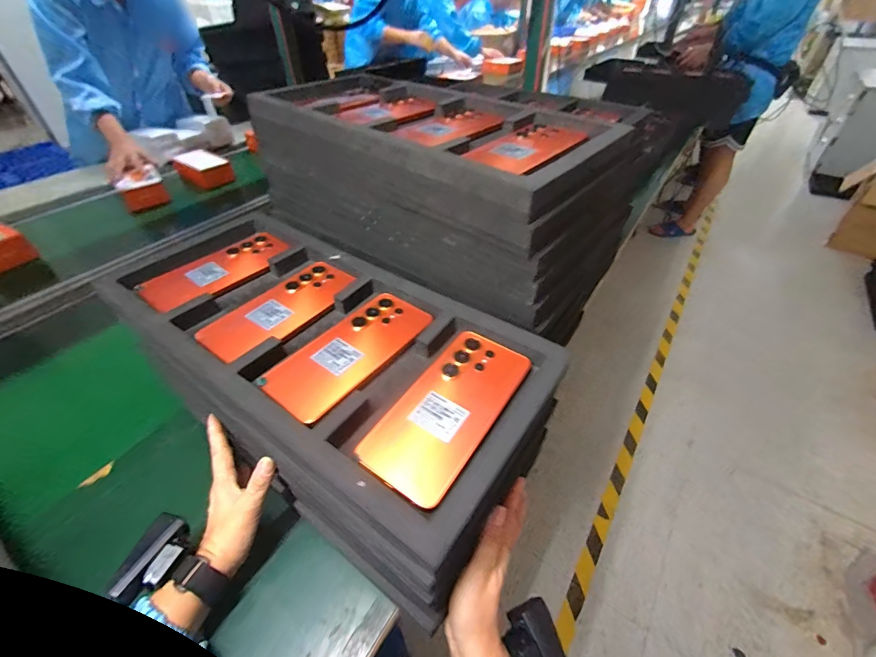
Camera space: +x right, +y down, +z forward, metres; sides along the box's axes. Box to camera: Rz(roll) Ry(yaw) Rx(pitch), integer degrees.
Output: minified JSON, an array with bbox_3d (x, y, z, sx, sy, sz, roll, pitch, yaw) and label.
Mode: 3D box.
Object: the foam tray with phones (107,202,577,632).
[{"bbox_3d":[-0.114,0.006,0.422,0.488,0.065,0.276,29,51,28],"label":"foam tray with phones"}]

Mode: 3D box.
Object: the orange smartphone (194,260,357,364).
[{"bbox_3d":[-0.172,-0.024,0.424,0.074,0.008,0.165,27,50,26],"label":"orange smartphone"}]

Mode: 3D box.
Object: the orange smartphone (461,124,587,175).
[{"bbox_3d":[0.101,-0.205,0.432,0.080,0.008,0.135,31,52,29],"label":"orange smartphone"}]

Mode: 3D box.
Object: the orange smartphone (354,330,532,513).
[{"bbox_3d":[0.011,0.066,0.331,0.079,0.009,0.166,25,49,25],"label":"orange smartphone"}]

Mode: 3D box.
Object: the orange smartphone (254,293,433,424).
[{"bbox_3d":[-0.084,0.021,0.381,0.076,0.008,0.168,29,51,28],"label":"orange smartphone"}]

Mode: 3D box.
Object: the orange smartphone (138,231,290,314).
[{"bbox_3d":[-0.266,-0.074,0.471,0.080,0.016,0.170,26,50,26],"label":"orange smartphone"}]

